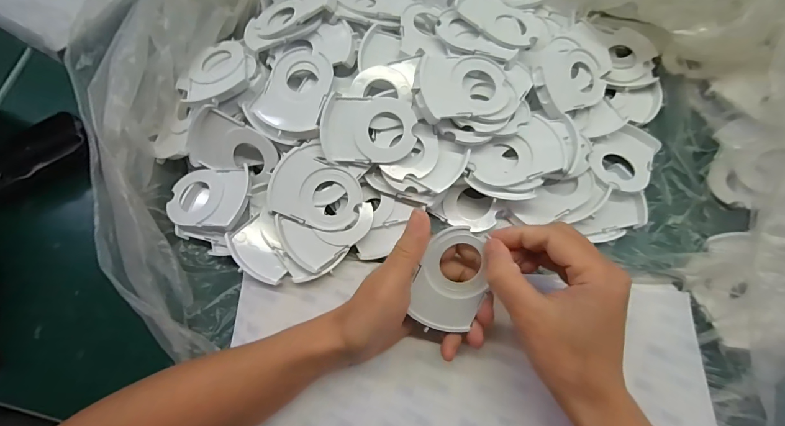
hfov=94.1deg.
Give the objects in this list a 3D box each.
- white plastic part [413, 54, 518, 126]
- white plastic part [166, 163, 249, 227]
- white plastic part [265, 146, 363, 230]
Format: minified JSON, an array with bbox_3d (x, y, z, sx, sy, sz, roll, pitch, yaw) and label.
[{"bbox_3d":[0.061,-0.103,0.304,0.086,0.008,0.057,-4,81,-12],"label":"white plastic part"},{"bbox_3d":[-0.159,-0.014,0.315,0.074,0.017,0.053,1,71,2],"label":"white plastic part"},{"bbox_3d":[-0.064,-0.020,0.303,0.073,0.012,0.055,17,73,7],"label":"white plastic part"}]

